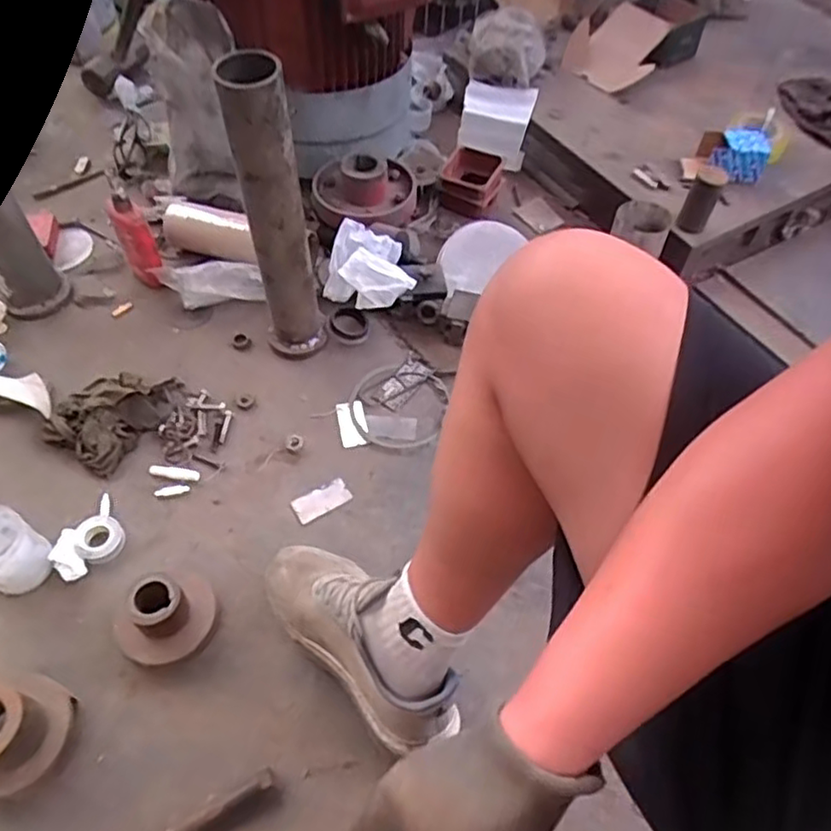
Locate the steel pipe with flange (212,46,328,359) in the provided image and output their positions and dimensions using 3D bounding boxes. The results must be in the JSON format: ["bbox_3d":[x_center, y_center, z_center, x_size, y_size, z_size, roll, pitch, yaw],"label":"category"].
[{"bbox_3d":[-0.196,-0.264,0.964,0.085,0.465,0.076,-8,56,-8],"label":"steel pipe with flange"}]

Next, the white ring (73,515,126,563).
[{"bbox_3d":[-0.428,0.165,0.901,0.067,0.018,0.064,1,55,-1],"label":"white ring"}]

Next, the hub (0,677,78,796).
[{"bbox_3d":[-0.436,0.350,0.726,0.094,0.102,0.121,37,61,21],"label":"hub"}]

